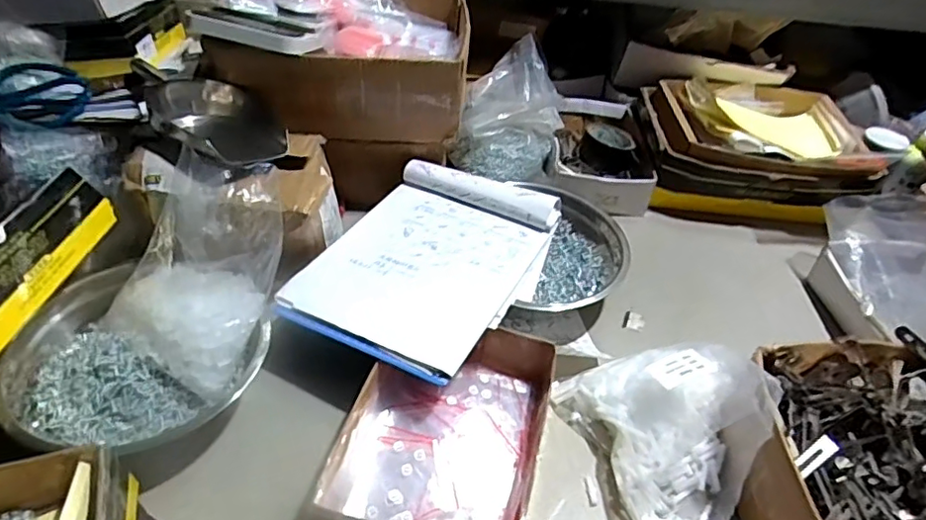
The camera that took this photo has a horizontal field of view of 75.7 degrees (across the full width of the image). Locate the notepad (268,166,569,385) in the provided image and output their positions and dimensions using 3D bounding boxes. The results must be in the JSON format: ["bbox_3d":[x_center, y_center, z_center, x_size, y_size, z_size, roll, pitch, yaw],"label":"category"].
[{"bbox_3d":[-0.039,-0.008,0.710,0.232,0.039,0.320,24,45,18],"label":"notepad"}]

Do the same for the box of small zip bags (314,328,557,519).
[{"bbox_3d":[-0.012,0.169,0.599,0.181,0.067,0.259,16,43,10],"label":"box of small zip bags"}]

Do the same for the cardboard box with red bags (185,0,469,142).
[{"bbox_3d":[-0.165,-0.304,0.844,0.337,0.142,0.264,2,43,-5],"label":"cardboard box with red bags"}]

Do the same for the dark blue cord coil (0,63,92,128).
[{"bbox_3d":[-0.543,-0.214,0.769,0.111,0.038,0.103,29,47,23],"label":"dark blue cord coil"}]

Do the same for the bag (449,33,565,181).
[{"bbox_3d":[0.073,-0.240,0.962,0.168,0.139,0.200,8,43,1],"label":"bag"}]

